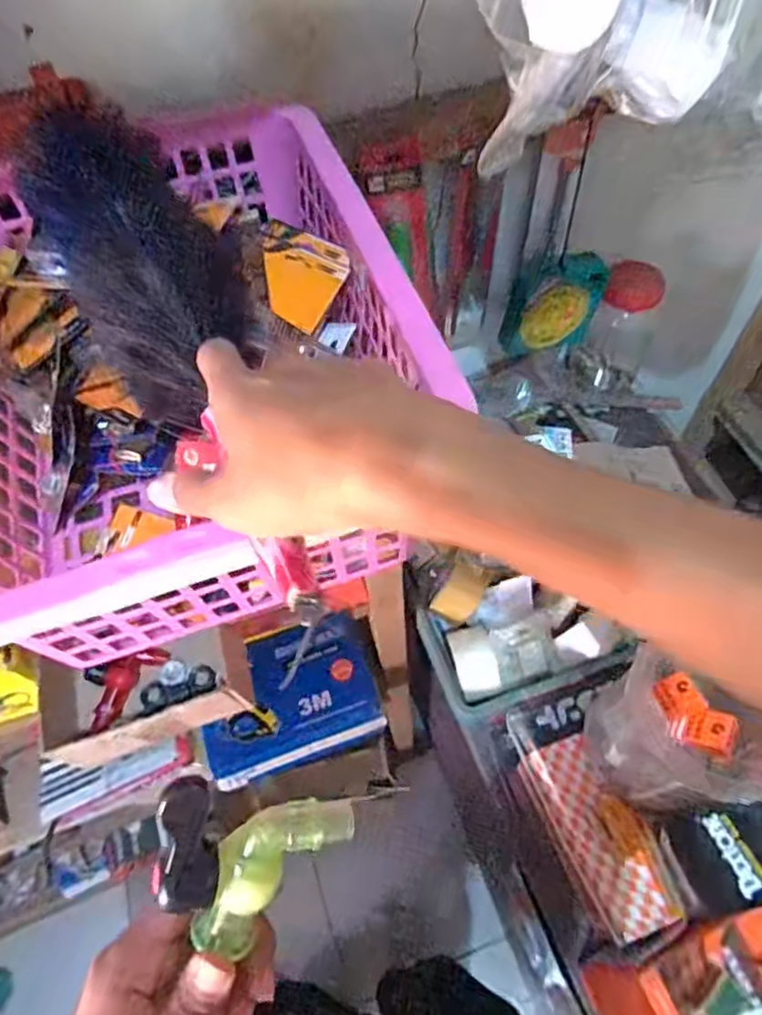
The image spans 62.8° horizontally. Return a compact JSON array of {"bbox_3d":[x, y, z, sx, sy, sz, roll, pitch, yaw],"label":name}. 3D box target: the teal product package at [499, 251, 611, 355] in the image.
[{"bbox_3d":[0.233,-0.276,0.848,0.137,0.127,0.044,-13,59,-5],"label":"teal product package"}]

